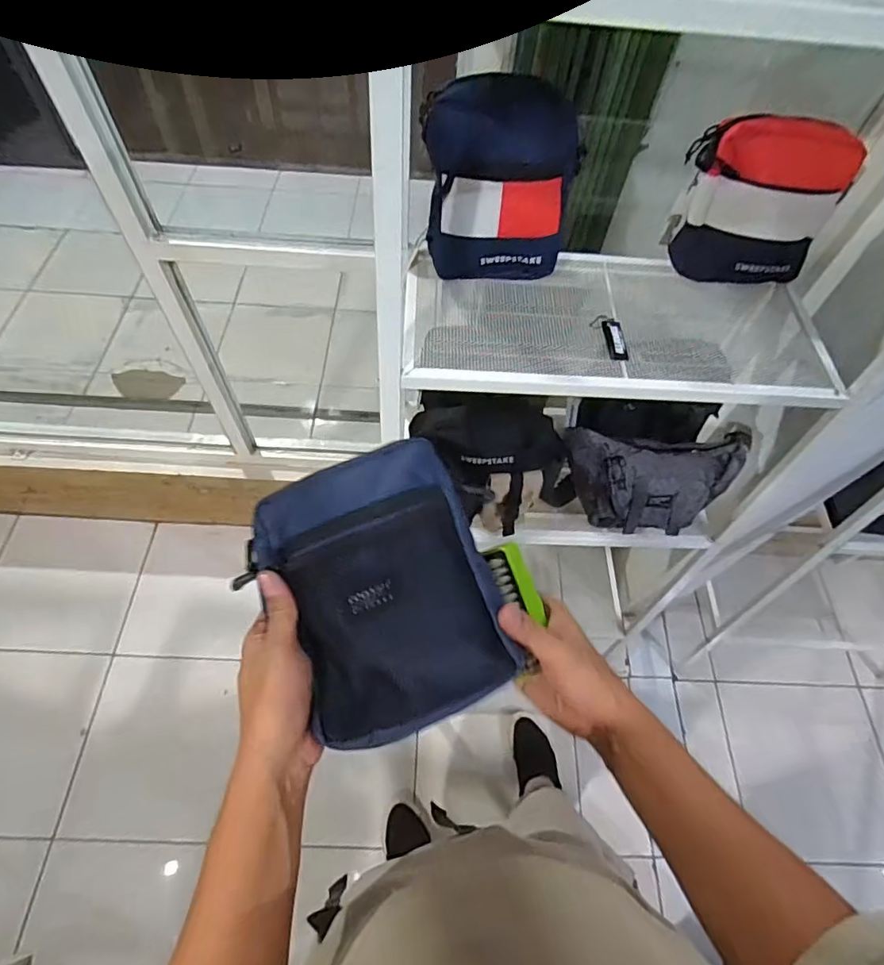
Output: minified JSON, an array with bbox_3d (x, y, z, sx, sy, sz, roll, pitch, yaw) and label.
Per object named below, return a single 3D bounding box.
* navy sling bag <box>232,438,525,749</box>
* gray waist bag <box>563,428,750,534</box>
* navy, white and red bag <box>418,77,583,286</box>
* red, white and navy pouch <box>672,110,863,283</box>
[{"bbox_3d":[-0.048,0.073,0.388,0.159,0.054,0.200,-21,64,-15],"label":"navy sling bag"},{"bbox_3d":[0.344,-0.007,0.892,0.296,0.110,0.166,1,105,-4],"label":"gray waist bag"},{"bbox_3d":[0.065,-0.361,0.641,0.162,0.163,0.136,-3,61,-6],"label":"navy, white and red bag"},{"bbox_3d":[0.385,-0.338,0.652,0.187,0.168,0.078,18,61,6],"label":"red, white and navy pouch"}]

